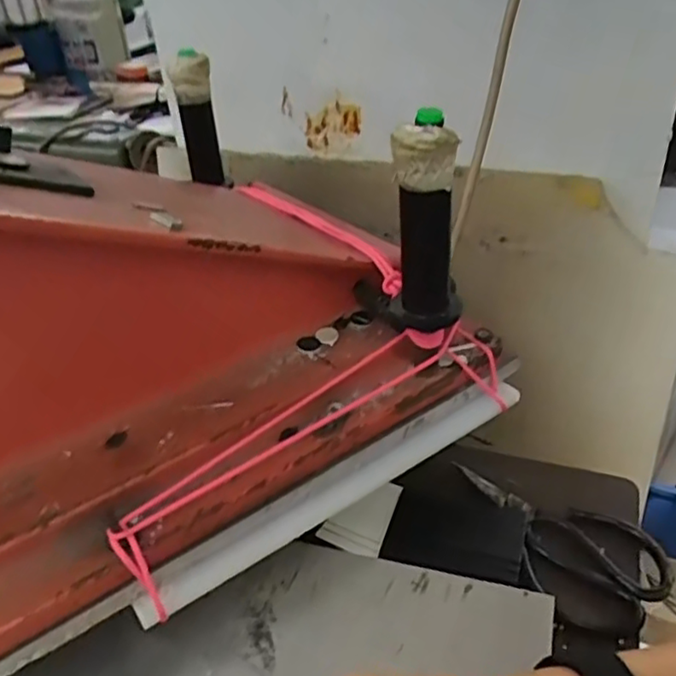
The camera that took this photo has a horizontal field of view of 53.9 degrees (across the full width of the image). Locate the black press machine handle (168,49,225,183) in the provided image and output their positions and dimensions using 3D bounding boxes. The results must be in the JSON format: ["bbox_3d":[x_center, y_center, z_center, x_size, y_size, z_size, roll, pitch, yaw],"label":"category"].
[{"bbox_3d":[-0.131,-0.201,0.619,0.033,0.120,0.023,-10,35,-9],"label":"black press machine handle"}]

